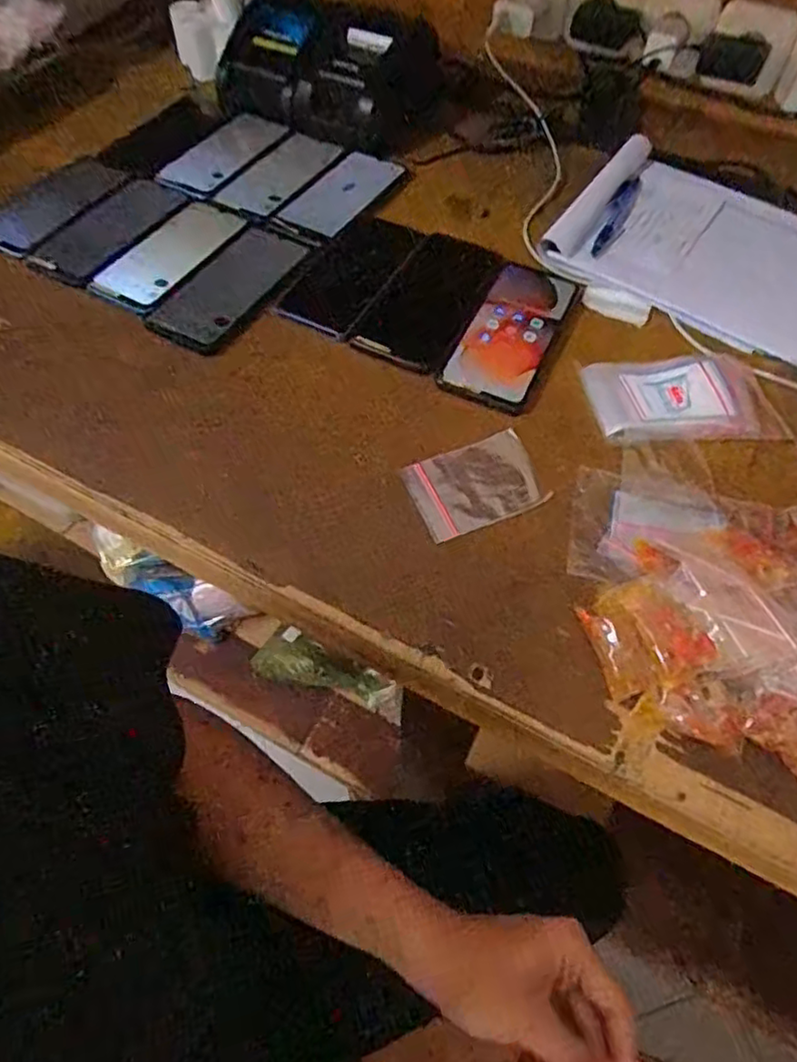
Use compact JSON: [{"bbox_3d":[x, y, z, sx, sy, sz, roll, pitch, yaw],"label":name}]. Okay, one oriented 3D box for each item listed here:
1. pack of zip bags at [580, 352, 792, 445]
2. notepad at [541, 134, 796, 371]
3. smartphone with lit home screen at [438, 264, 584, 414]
[{"bbox_3d":[0.234,-0.108,0.535,0.150,0.014,0.079,-4,61,-5],"label":"pack of zip bags"},{"bbox_3d":[0.319,-0.273,0.645,0.304,0.013,0.229,28,63,12],"label":"notepad"},{"bbox_3d":[0.101,-0.174,0.569,0.080,0.008,0.166,23,62,10],"label":"smartphone with lit home screen"}]

